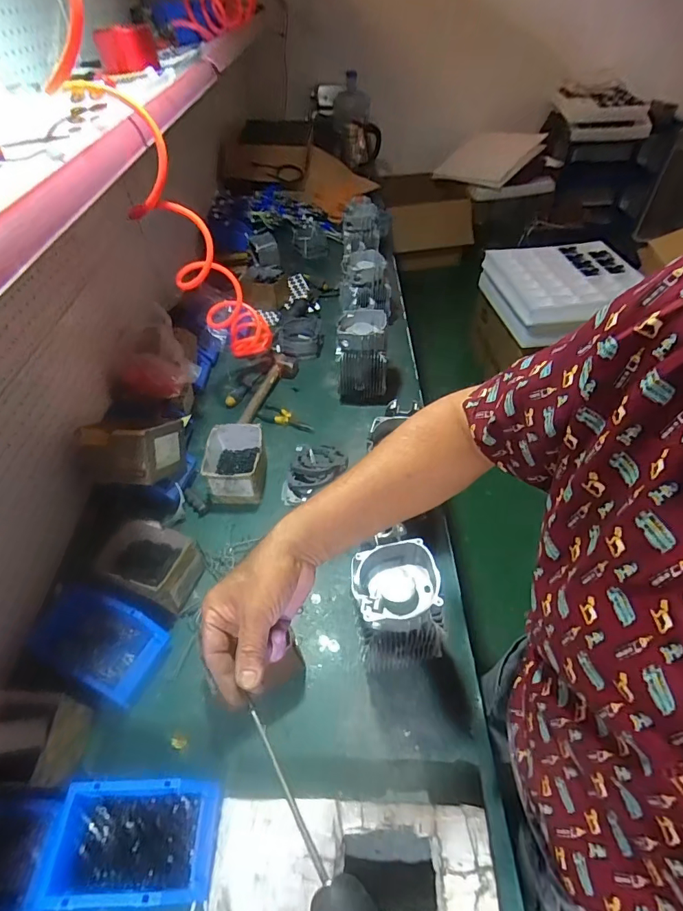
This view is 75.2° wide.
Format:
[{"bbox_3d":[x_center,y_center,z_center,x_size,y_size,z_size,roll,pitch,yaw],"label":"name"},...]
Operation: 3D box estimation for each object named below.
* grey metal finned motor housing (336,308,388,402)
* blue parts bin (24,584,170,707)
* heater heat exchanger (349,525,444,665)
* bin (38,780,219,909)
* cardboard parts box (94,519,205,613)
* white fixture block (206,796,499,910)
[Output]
[{"bbox_3d":[0.051,-0.240,1.126,0.121,0.216,0.112,-1,47,2],"label":"grey metal finned motor housing"},{"bbox_3d":[-0.401,0.296,0.727,0.218,0.070,0.132,16,50,16],"label":"blue parts bin"},{"bbox_3d":[0.083,0.224,0.664,0.111,0.170,0.115,-5,47,-2],"label":"heater heat exchanger"},{"bbox_3d":[-0.257,0.483,0.557,0.197,0.072,0.117,-3,47,0],"label":"bin"},{"bbox_3d":[-0.353,0.198,0.805,0.175,0.087,0.122,12,49,14],"label":"cardboard parts box"},{"bbox_3d":[0.012,0.508,0.536,0.326,0.062,0.137,0,47,2],"label":"white fixture block"}]

